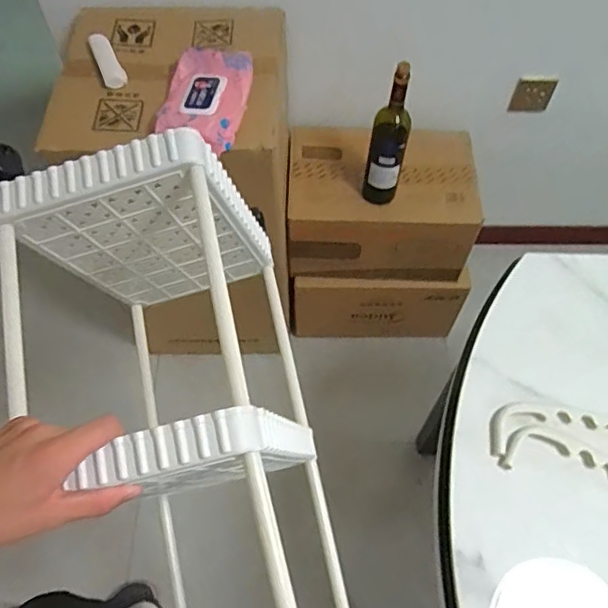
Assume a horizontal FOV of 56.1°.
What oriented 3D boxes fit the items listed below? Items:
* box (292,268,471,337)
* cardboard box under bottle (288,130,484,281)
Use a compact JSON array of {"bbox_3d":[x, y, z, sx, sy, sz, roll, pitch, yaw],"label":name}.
[{"bbox_3d":[0.186,0.018,1.508,0.427,0.255,0.047,-1,59,-2],"label":"box"},{"bbox_3d":[0.173,-0.246,1.351,0.407,0.224,0.291,0,59,-1],"label":"cardboard box under bottle"}]

